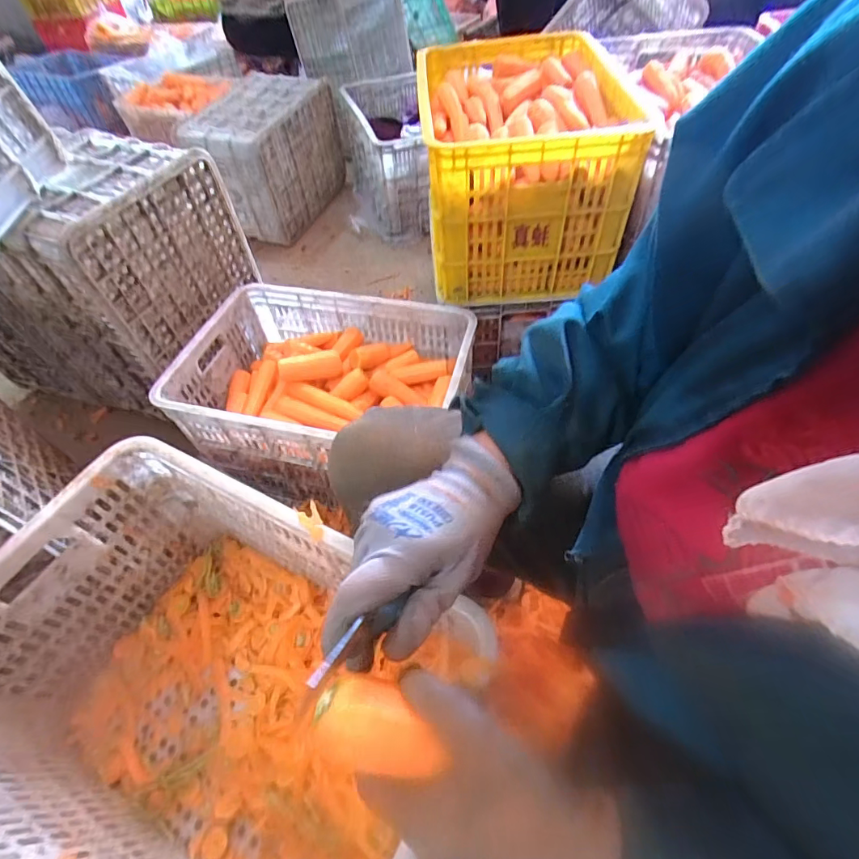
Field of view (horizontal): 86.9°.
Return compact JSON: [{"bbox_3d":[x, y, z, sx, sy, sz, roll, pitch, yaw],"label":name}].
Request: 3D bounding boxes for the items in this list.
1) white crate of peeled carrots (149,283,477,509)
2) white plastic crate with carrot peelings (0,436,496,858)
[{"bbox_3d":[-0.218,-0.084,0.920,0.567,0.233,0.366,13,55,13],"label":"white crate of peeled carrots"},{"bbox_3d":[-0.281,0.348,0.610,0.605,0.331,0.418,21,57,18],"label":"white plastic crate with carrot peelings"}]

